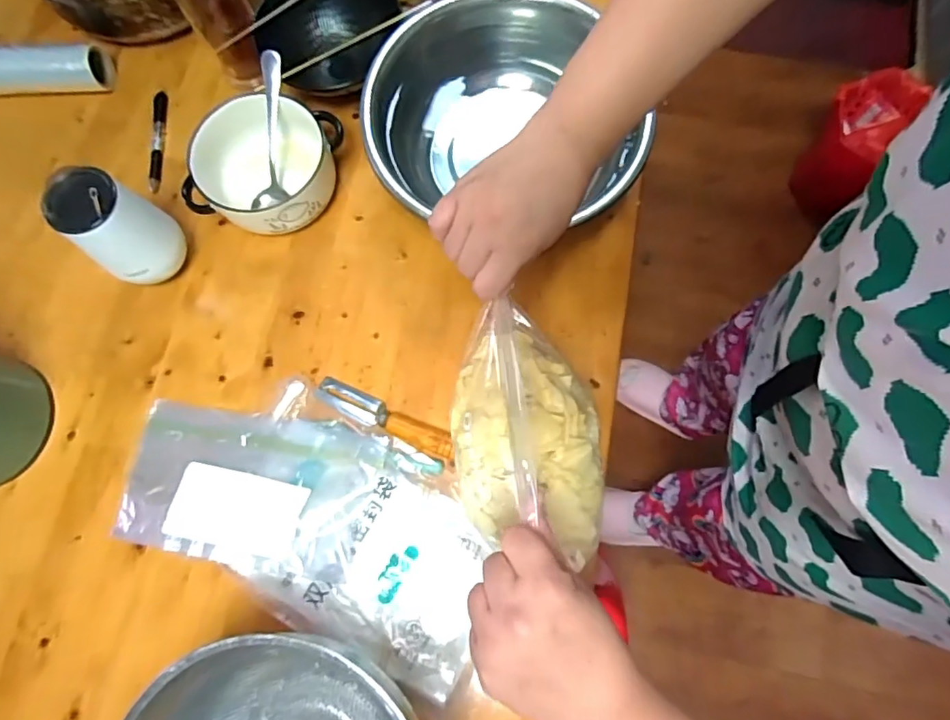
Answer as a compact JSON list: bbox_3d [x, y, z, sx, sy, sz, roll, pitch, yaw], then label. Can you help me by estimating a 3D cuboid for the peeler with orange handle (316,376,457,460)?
[{"bbox_3d":[-0.096,0.060,0.572,0.159,0.019,0.029,24,77,8],"label":"peeler with orange handle"}]

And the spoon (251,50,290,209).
[{"bbox_3d":[-0.230,-0.258,0.620,0.037,0.034,0.165,8,104,4],"label":"spoon"}]

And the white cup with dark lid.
[{"bbox_3d":[-0.365,-0.134,0.567,0.072,0.143,0.084,35,79,10],"label":"white cup with dark lid"}]

